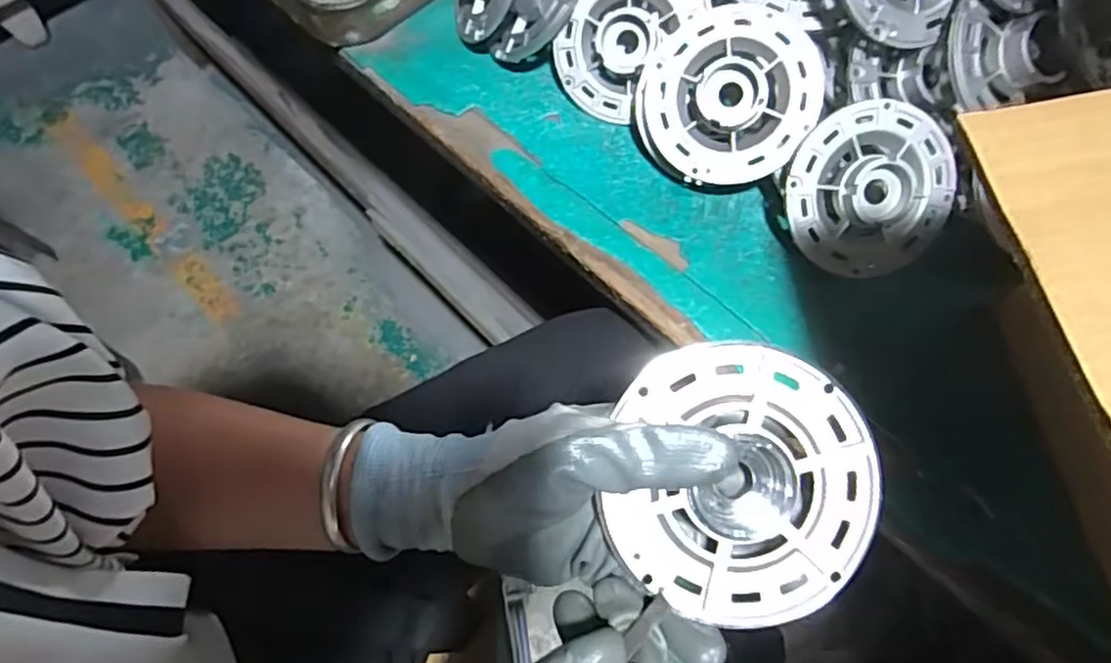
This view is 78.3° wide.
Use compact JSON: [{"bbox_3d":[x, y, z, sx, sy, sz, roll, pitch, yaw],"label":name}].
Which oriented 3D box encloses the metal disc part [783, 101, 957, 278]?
[{"bbox_3d":[0.206,-0.092,0.442,0.109,0.028,0.105,-1,104,-4],"label":"metal disc part"}]

